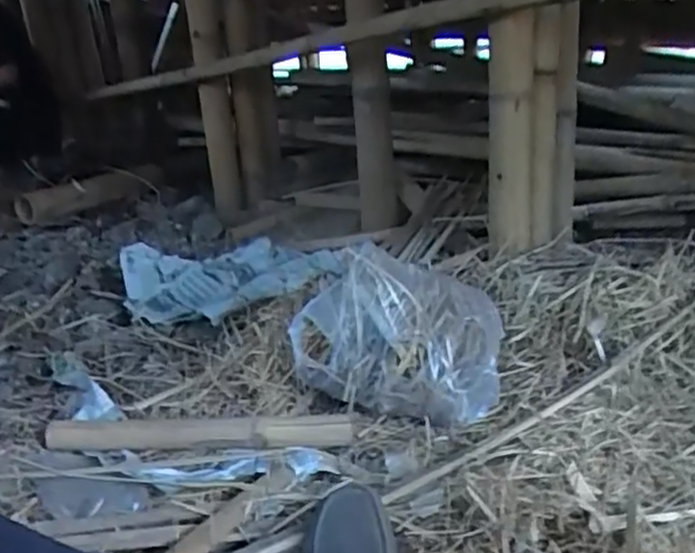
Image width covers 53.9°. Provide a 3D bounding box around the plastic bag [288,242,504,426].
[{"bbox_3d":[0.070,0.074,1.030,0.308,0.195,0.188,1,21,8],"label":"plastic bag"}]

